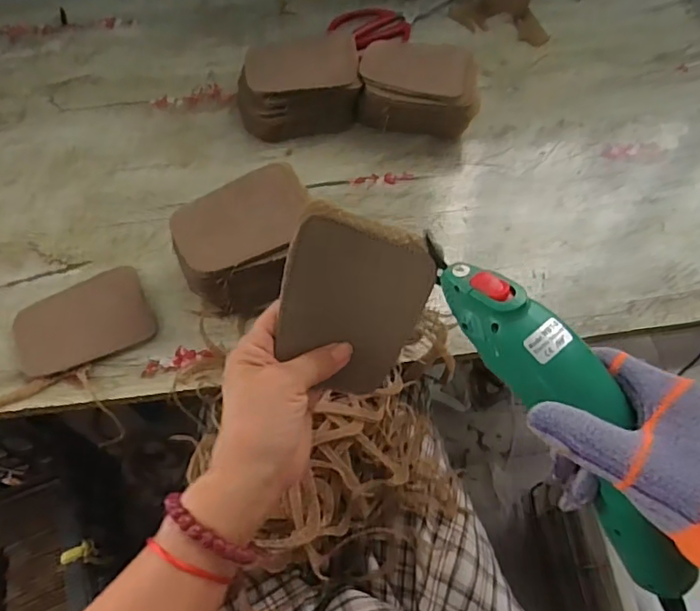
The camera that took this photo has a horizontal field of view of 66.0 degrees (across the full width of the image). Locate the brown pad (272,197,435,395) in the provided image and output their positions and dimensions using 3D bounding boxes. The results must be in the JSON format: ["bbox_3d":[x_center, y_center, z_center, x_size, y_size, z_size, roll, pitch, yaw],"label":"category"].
[{"bbox_3d":[-0.002,-0.001,0.342,0.088,0.109,0.014,19,20,-2],"label":"brown pad"}]

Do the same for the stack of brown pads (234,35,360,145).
[{"bbox_3d":[-0.057,-0.245,0.610,0.132,0.055,0.107,-9,61,-6],"label":"stack of brown pads"}]

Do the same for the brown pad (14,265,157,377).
[{"bbox_3d":[-0.242,0.015,0.488,0.114,0.011,0.080,-25,63,-14],"label":"brown pad"}]

